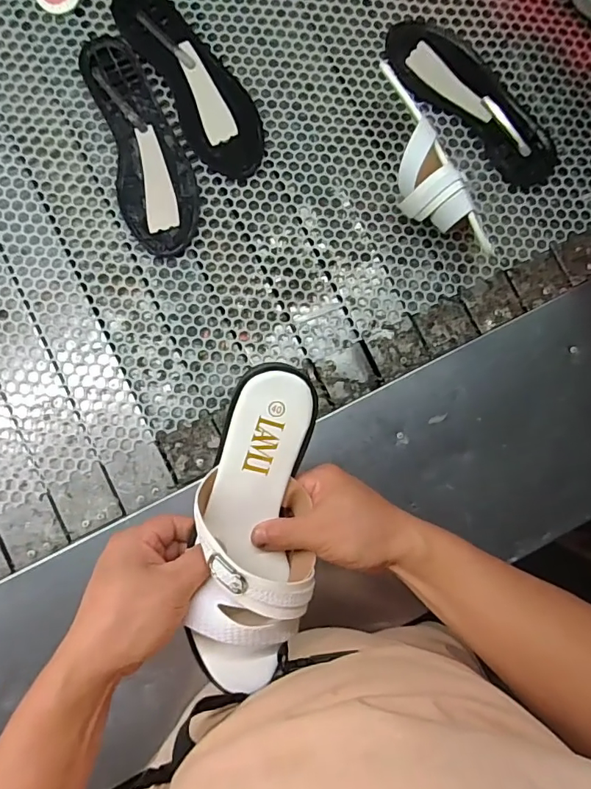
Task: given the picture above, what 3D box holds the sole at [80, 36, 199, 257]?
[{"bbox_3d":[-0.178,-0.293,0.557,0.085,0.021,0.263,-15,87,-4],"label":"sole"}]

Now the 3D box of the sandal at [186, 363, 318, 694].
[{"bbox_3d":[-0.029,0.098,0.352,0.086,0.058,0.234,6,88,-2],"label":"sandal"}]

